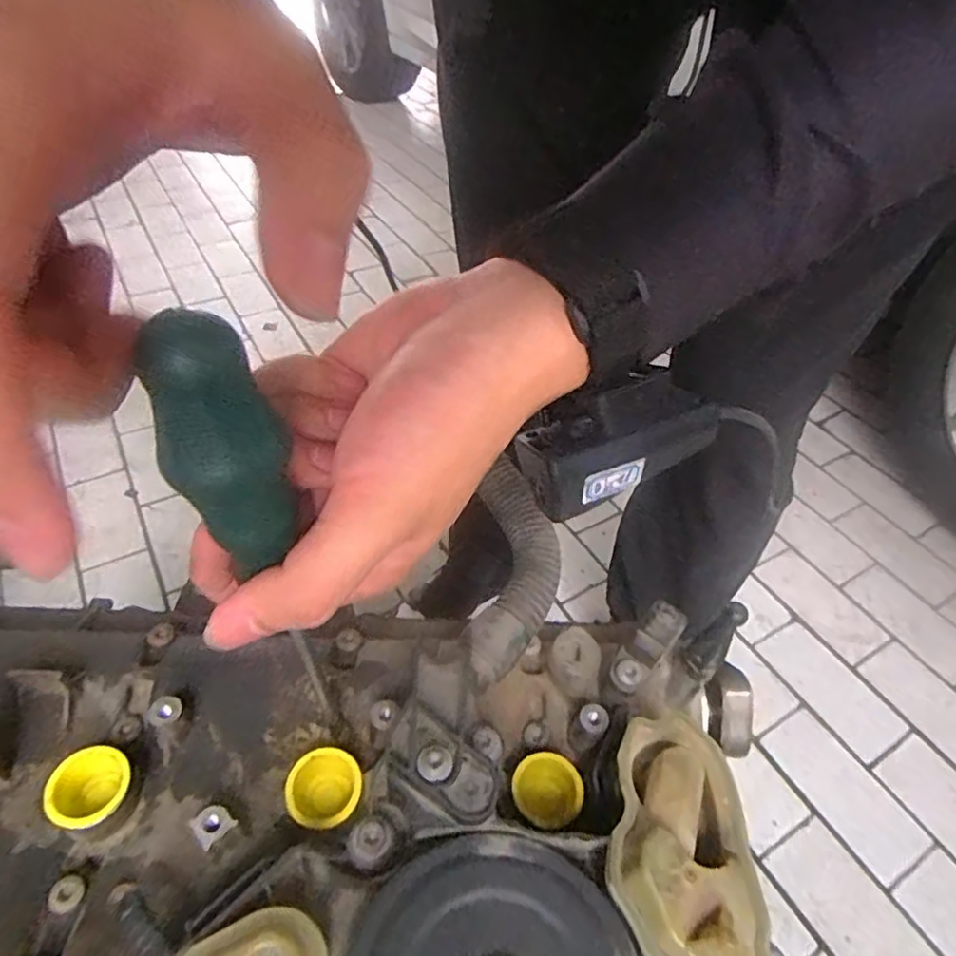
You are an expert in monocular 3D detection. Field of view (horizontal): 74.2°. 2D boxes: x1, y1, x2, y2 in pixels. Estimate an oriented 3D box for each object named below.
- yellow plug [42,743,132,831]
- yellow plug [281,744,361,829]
[{"bbox_3d":[-0.148,0.121,0.245,0.026,0.020,0.028,2,45,-2],"label":"yellow plug"},{"bbox_3d":[-0.060,0.125,0.252,0.028,0.020,0.029,2,45,-2],"label":"yellow plug"}]

